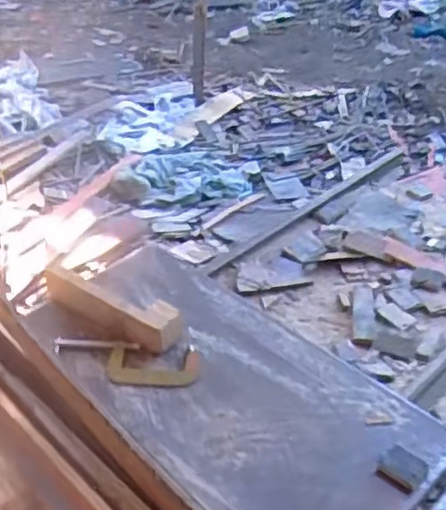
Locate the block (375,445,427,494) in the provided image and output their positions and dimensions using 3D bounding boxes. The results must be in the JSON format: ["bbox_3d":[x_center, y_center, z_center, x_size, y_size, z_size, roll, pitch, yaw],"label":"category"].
[{"bbox_3d":[0.252,0.301,0.961,0.062,0.010,0.058,27,44,29],"label":"block"}]

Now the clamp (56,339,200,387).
[{"bbox_3d":[-0.156,0.174,1.107,0.233,0.018,0.086,1,37,-2],"label":"clamp"}]

